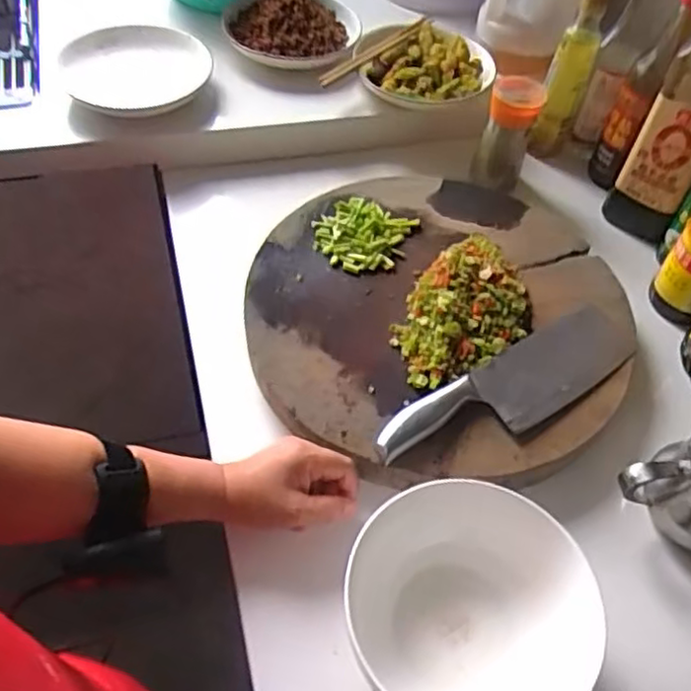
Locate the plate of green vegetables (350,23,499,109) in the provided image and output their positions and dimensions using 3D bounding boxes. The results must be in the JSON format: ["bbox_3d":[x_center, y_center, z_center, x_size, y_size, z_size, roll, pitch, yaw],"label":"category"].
[{"bbox_3d":[0.101,-0.362,0.874,0.173,0.033,0.150,13,53,5],"label":"plate of green vegetables"}]

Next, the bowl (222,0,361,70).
[{"bbox_3d":[-0.065,-0.422,0.888,0.175,0.051,0.160,-12,55,-14],"label":"bowl"}]

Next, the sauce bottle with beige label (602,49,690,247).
[{"bbox_3d":[0.373,-0.241,0.746,0.079,0.275,0.094,29,56,17],"label":"sauce bottle with beige label"}]

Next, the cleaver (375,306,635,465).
[{"bbox_3d":[0.152,0.036,0.611,0.284,0.017,0.073,-28,59,-23],"label":"cleaver"}]

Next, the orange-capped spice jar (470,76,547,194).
[{"bbox_3d":[0.193,-0.250,0.822,0.058,0.142,0.048,17,53,8],"label":"orange-capped spice jar"}]

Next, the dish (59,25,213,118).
[{"bbox_3d":[-0.251,-0.333,0.825,0.171,0.025,0.165,-10,54,-12],"label":"dish"}]

